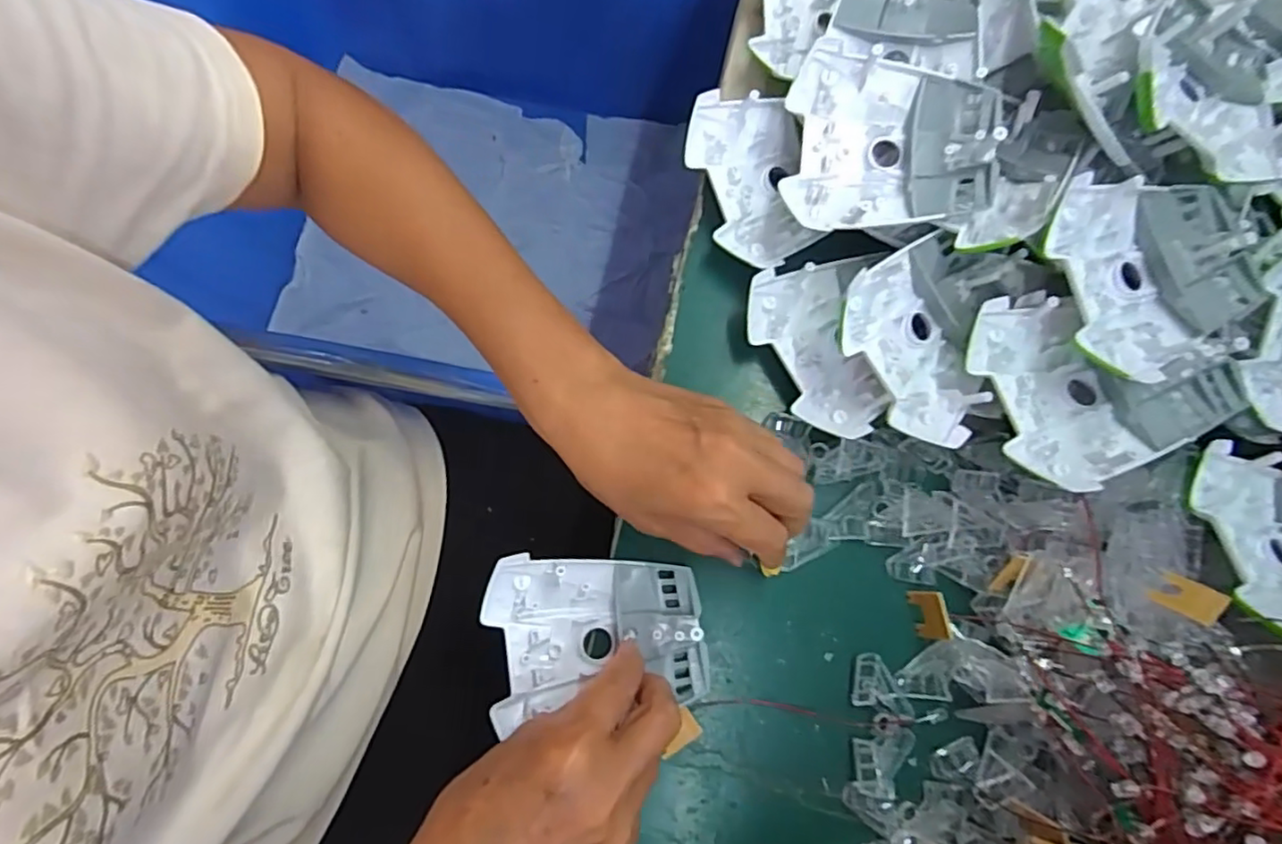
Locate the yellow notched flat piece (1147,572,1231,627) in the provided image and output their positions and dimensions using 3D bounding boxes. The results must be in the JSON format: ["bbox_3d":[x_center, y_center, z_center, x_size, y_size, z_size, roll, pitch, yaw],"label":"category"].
[{"bbox_3d":[0.259,0.083,0.300,0.021,0.025,0.004,-32,126,-21],"label":"yellow notched flat piece"}]

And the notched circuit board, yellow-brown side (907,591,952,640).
[{"bbox_3d":[0.155,0.104,0.340,0.006,0.023,0.026,-3,77,-29],"label":"notched circuit board, yellow-brown side"}]

